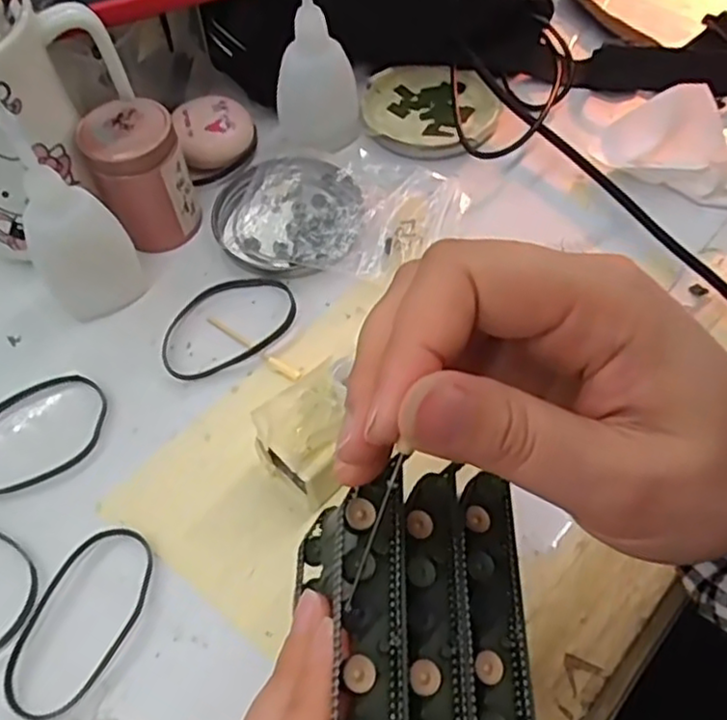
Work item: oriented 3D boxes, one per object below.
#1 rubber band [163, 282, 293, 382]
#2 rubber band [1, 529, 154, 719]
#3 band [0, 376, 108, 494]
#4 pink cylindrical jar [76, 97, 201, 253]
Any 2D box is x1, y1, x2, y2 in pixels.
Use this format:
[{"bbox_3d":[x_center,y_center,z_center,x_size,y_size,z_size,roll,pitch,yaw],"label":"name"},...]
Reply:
[{"bbox_3d":[-0.067,-0.019,0.345,0.070,0.006,0.049,-21,60,-10],"label":"rubber band"},{"bbox_3d":[-0.111,0.100,0.274,0.039,0.004,0.073,22,62,15],"label":"rubber band"},{"bbox_3d":[-0.149,0.034,0.317,0.069,0.004,0.049,-26,61,-13],"label":"band"},{"bbox_3d":[-0.114,-0.092,0.358,0.045,0.062,0.041,-1,59,2],"label":"pink cylindrical jar"}]

